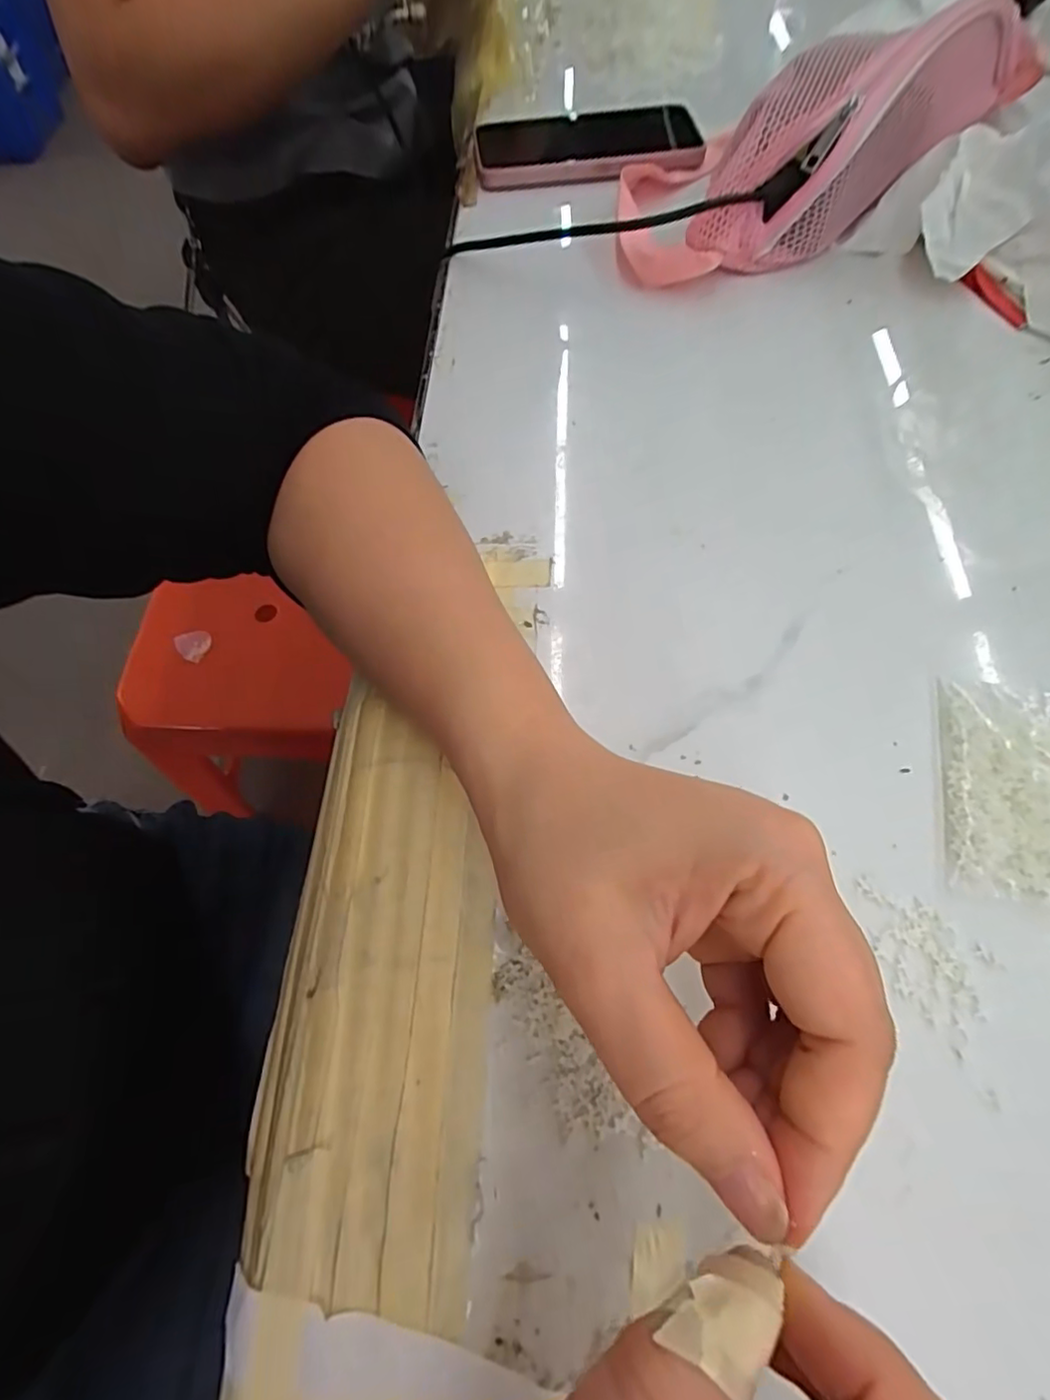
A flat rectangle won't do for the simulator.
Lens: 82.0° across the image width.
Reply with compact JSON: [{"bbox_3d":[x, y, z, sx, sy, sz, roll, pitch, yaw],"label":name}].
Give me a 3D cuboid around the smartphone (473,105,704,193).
[{"bbox_3d":[0.044,-0.404,0.438,0.159,0.011,0.078,-3,65,-1],"label":"smartphone"}]

